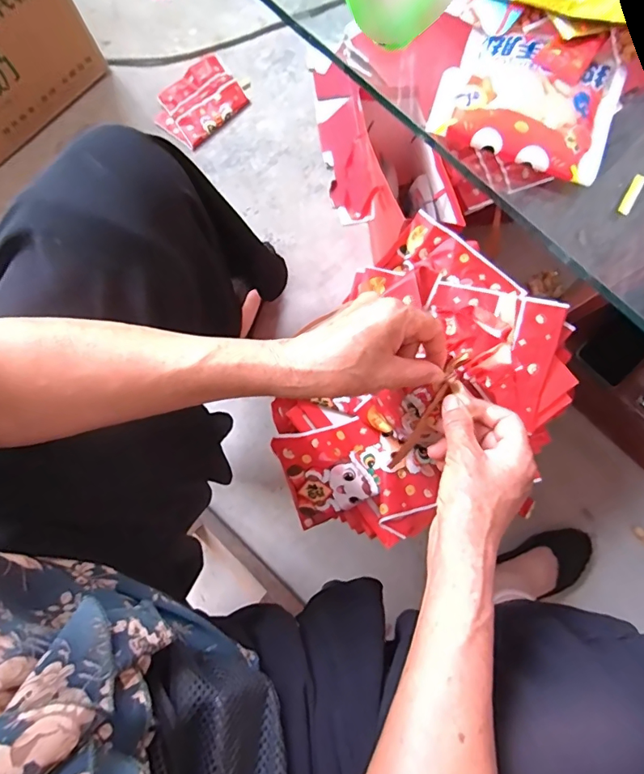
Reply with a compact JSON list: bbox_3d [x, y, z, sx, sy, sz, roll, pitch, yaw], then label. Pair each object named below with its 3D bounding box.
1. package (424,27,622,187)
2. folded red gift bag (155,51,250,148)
[{"bbox_3d":[0.149,-0.208,0.326,0.121,0.013,0.107,21,79,4],"label":"package"},{"bbox_3d":[-0.233,-0.542,0.867,0.163,0.037,0.121,-41,81,-8],"label":"folded red gift bag"}]

